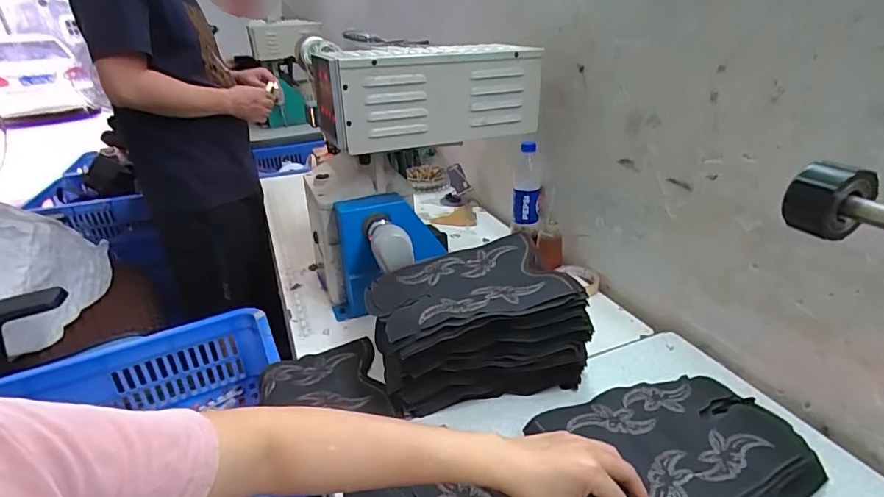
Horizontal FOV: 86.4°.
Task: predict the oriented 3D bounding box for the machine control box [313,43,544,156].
[{"bbox_3d":[-0.022,-0.255,0.774,0.349,0.139,0.168,-10,27,-13],"label":"machine control box"}]

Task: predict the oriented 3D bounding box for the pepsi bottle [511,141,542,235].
[{"bbox_3d":[0.177,-0.119,0.976,0.060,0.192,0.054,4,27,14],"label":"pepsi bottle"}]

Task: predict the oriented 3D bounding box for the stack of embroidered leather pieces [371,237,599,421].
[{"bbox_3d":[0.042,0.105,0.657,0.275,0.150,0.171,-5,26,-3],"label":"stack of embroidered leather pieces"}]

